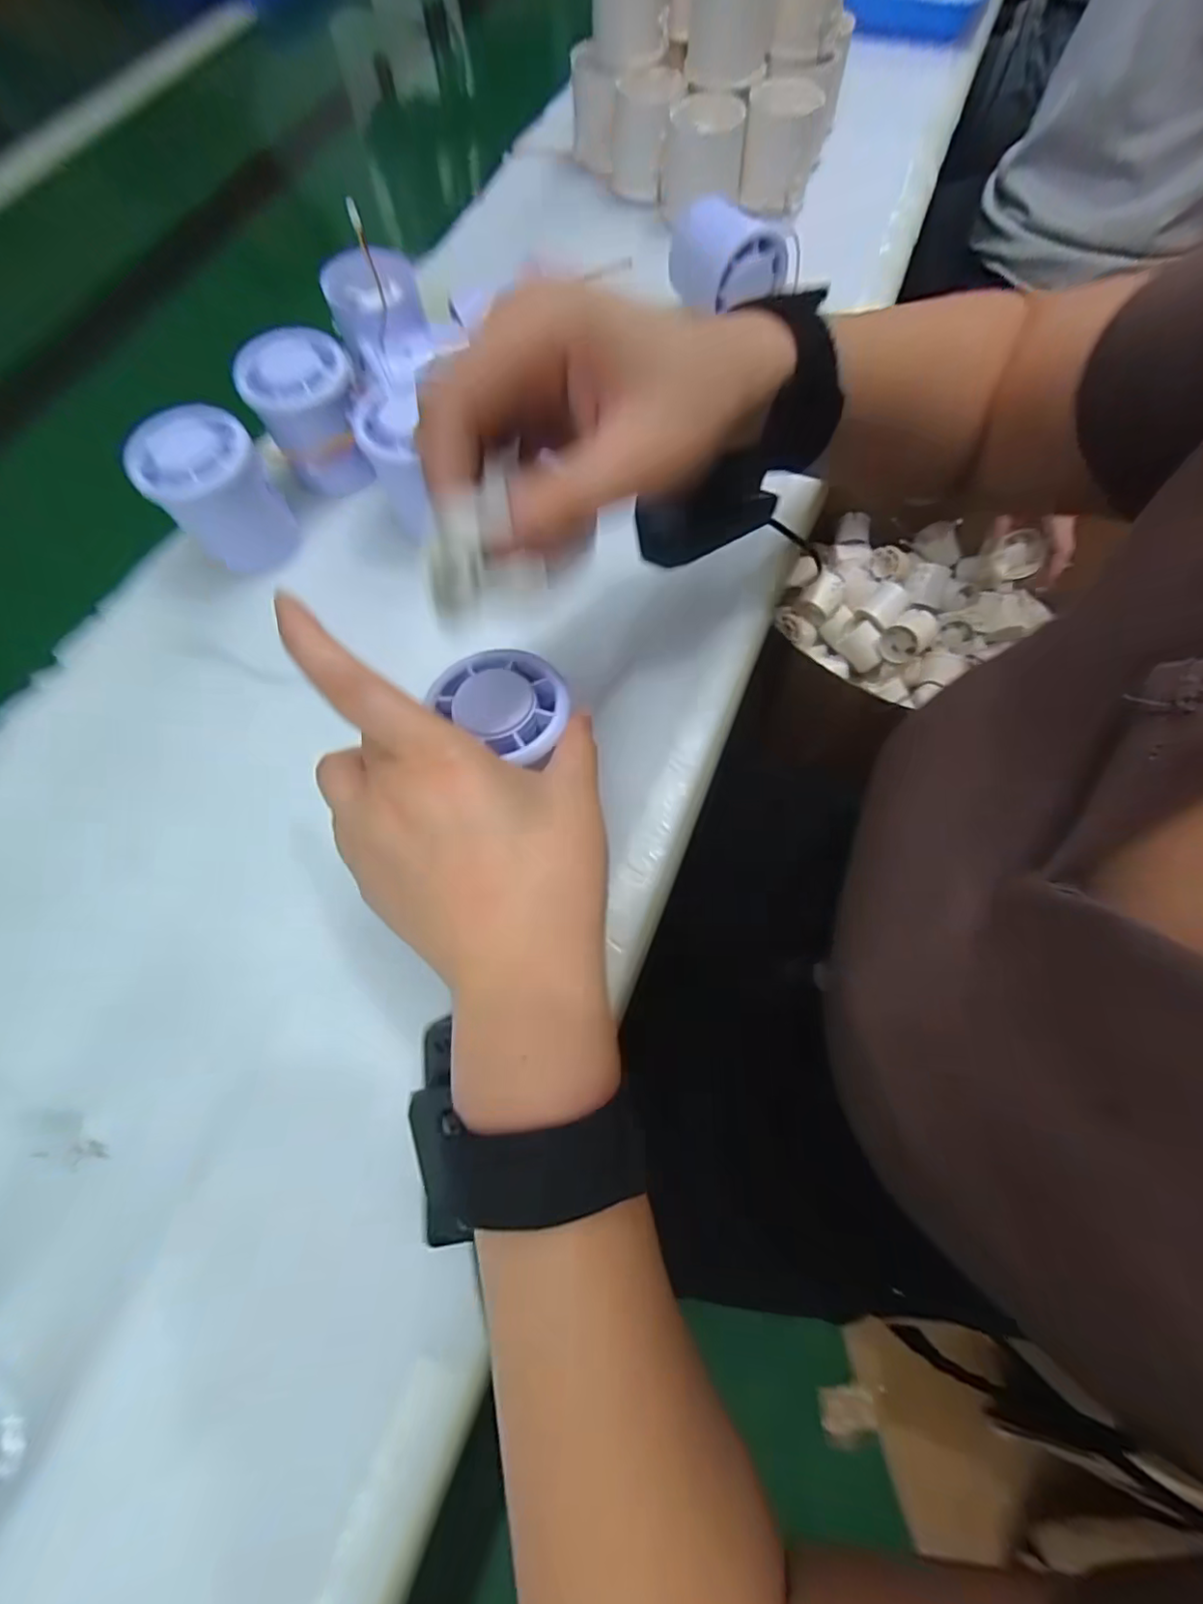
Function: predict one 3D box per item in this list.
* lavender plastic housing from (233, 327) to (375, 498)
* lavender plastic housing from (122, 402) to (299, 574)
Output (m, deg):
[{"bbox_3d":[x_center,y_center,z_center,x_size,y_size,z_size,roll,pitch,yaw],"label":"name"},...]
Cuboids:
[{"bbox_3d":[-0.157,-0.211,0.305,0.056,0.043,0.063,-24,70,-7],"label":"lavender plastic housing"},{"bbox_3d":[-0.195,-0.157,0.292,0.053,0.060,0.053,-1,69,2],"label":"lavender plastic housing"}]

